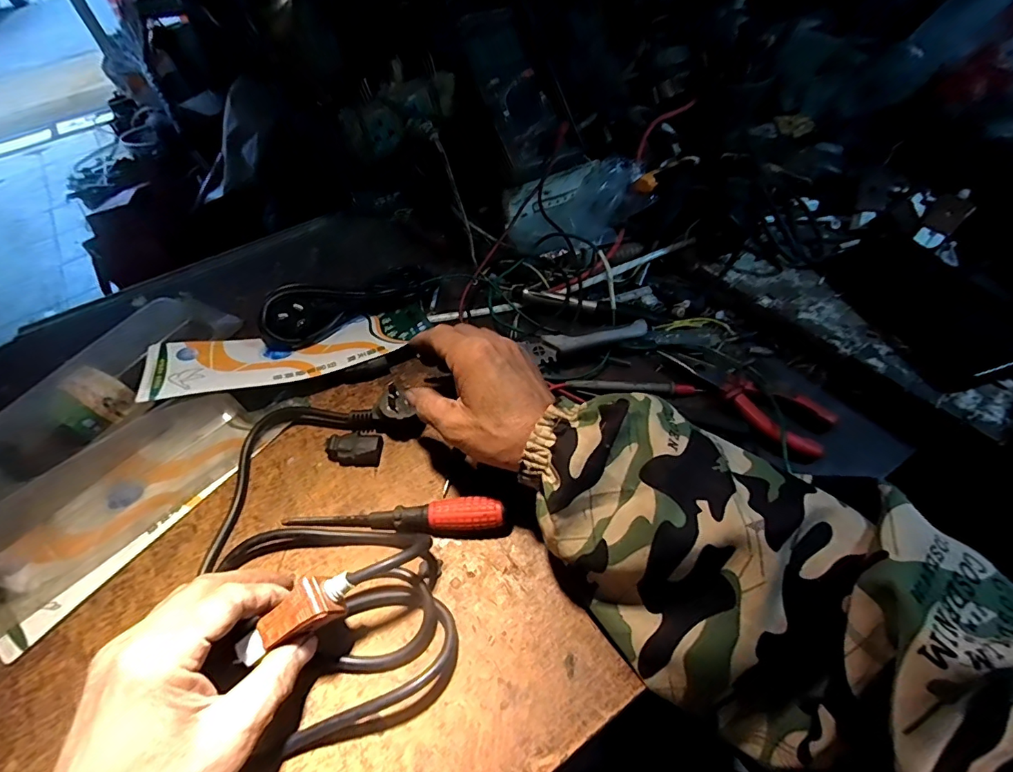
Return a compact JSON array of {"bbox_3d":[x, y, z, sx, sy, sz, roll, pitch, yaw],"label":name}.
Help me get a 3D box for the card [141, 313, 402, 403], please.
[{"bbox_3d":[-0.211,-0.032,0.433,0.207,0.045,0.081,-18,53,-9],"label":"card"}]

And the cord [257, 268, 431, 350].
[{"bbox_3d":[-0.168,-0.094,0.483,0.173,0.044,0.065,-34,57,-20],"label":"cord"}]

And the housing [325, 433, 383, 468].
[{"bbox_3d":[-0.125,0.051,0.384,0.044,0.016,0.025,0,52,4],"label":"housing"}]

